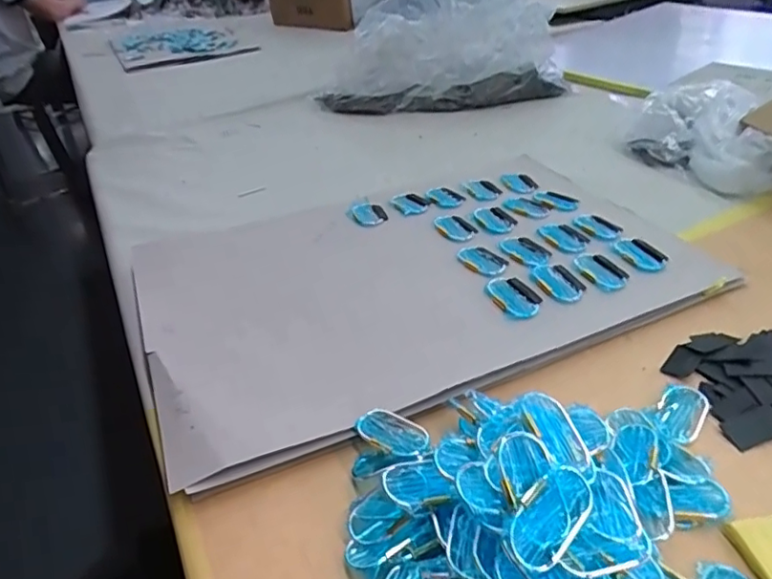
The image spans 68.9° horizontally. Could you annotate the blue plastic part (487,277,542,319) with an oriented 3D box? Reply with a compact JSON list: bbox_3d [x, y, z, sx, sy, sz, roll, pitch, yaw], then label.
[{"bbox_3d":[0.124,0.007,0.551,0.041,0.007,0.061,-16,37,-16],"label":"blue plastic part"}]

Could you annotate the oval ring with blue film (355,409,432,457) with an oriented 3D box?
[{"bbox_3d":[0.006,0.105,0.416,0.057,0.007,0.031,17,45,35],"label":"oval ring with blue film"}]

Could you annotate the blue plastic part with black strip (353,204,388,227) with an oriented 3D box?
[{"bbox_3d":[-0.020,-0.094,0.692,0.039,0.007,0.052,-8,35,-4],"label":"blue plastic part with black strip"}]

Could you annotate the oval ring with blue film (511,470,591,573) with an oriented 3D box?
[{"bbox_3d":[0.087,0.119,0.296,0.031,0.004,0.057,45,63,7],"label":"oval ring with blue film"}]

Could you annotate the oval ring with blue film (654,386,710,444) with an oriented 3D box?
[{"bbox_3d":[0.227,0.094,0.431,0.032,0.009,0.069,21,43,32],"label":"oval ring with blue film"}]

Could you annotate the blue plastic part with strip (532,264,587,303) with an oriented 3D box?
[{"bbox_3d":[0.172,-0.008,0.559,0.041,0.007,0.054,-16,37,-15],"label":"blue plastic part with strip"}]

